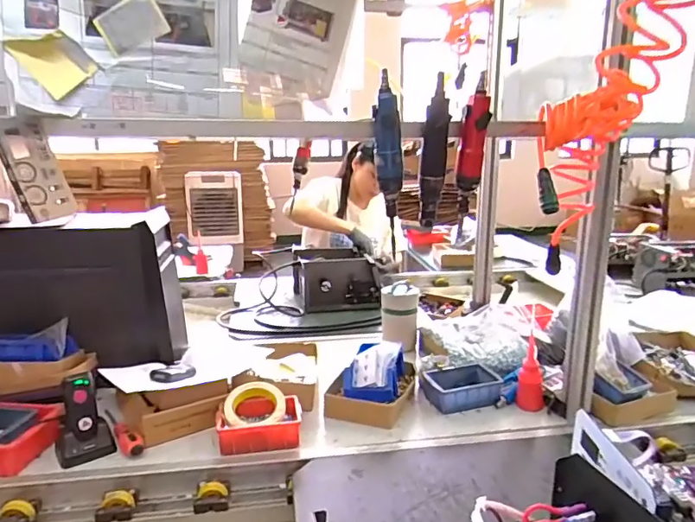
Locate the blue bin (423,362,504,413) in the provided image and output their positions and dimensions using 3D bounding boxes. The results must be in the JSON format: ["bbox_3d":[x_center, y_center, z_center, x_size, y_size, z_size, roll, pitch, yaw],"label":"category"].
[{"bbox_3d":[0.239,0.264,1.032,0.156,0.053,0.110,-6,14,-20],"label":"blue bin"}]

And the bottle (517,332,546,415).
[{"bbox_3d":[0.366,0.217,0.985,0.050,0.161,0.059,4,14,20],"label":"bottle"}]

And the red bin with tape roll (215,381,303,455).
[{"bbox_3d":[-0.158,0.278,0.896,0.146,0.071,0.109,-3,14,-10],"label":"red bin with tape roll"}]

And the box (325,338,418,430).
[{"bbox_3d":[0.053,0.238,1.019,0.156,0.101,0.197,3,14,15],"label":"box"}]

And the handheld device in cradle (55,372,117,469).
[{"bbox_3d":[-0.455,0.271,0.852,0.085,0.133,0.055,-10,17,-36],"label":"handheld device in cradle"}]

